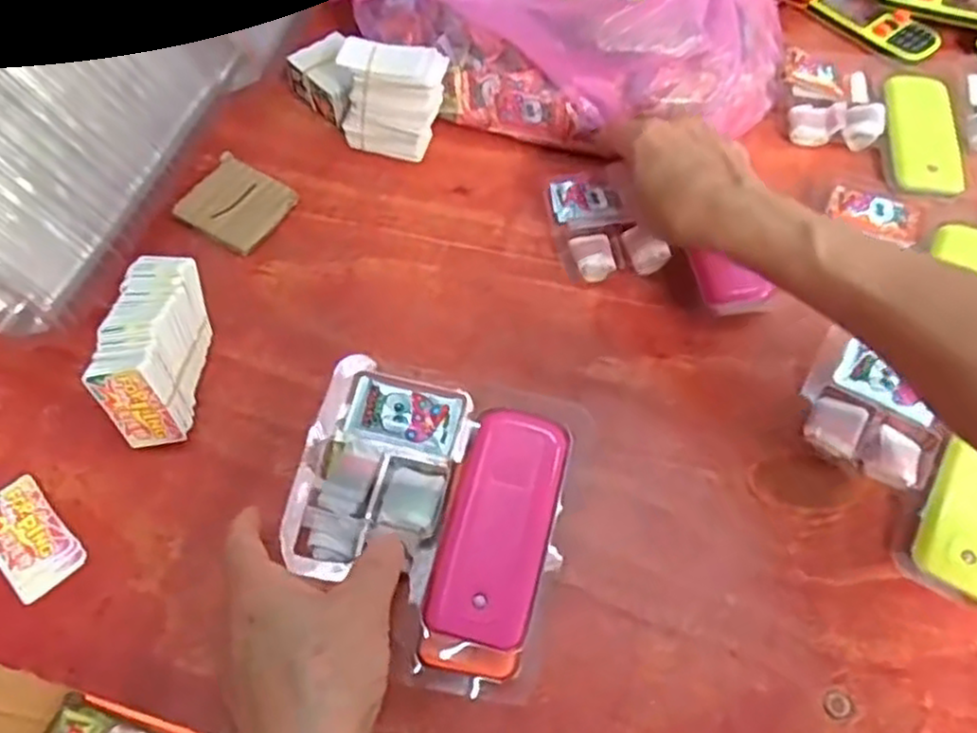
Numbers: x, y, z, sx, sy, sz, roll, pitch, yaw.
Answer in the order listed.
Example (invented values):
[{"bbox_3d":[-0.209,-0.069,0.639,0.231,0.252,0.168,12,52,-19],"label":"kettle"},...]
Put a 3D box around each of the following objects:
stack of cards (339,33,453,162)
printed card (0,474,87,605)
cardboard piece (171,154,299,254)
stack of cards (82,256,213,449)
[{"bbox_3d":[-0.064,-0.178,0.473,0.072,0.066,0.039,12,60,7],"label":"stack of cards"},{"bbox_3d":[-0.227,0.083,0.353,0.063,0.004,0.033,40,67,21],"label":"printed card"},{"bbox_3d":[-0.166,-0.106,0.468,0.067,0.005,0.061,28,63,16],"label":"cardboard piece"},{"bbox_3d":[-0.175,-0.009,0.381,0.034,0.056,0.090,1,59,1],"label":"stack of cards"}]

